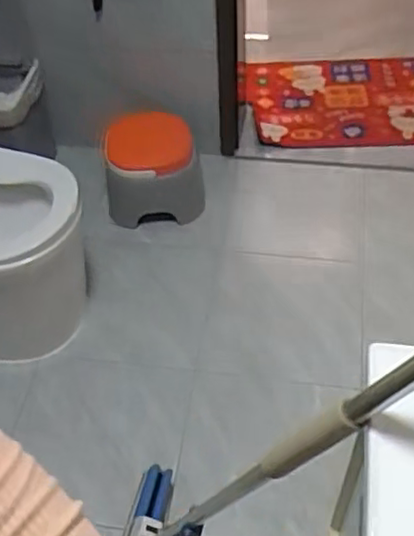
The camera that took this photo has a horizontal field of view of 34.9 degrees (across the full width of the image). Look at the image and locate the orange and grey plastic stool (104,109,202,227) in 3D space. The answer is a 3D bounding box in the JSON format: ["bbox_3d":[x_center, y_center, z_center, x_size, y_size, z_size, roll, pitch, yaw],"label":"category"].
[{"bbox_3d":[-0.161,-0.281,1.882,0.268,0.235,0.216,-8,51,-4],"label":"orange and grey plastic stool"}]

